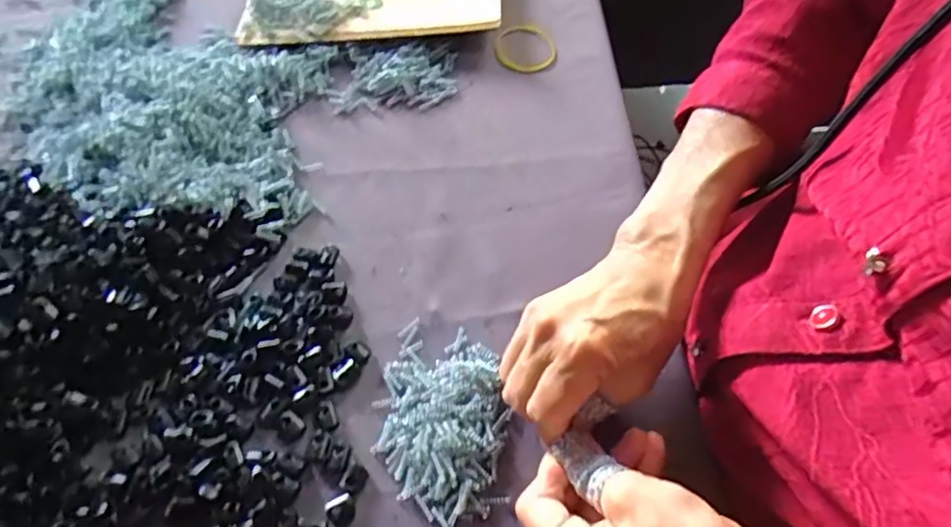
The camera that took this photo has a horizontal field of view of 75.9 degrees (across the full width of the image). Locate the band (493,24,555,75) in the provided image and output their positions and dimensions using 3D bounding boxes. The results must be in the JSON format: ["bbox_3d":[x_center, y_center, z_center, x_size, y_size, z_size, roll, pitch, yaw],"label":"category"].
[{"bbox_3d":[0.038,-0.167,0.475,0.048,0.005,0.044,2,71,-6],"label":"band"}]

